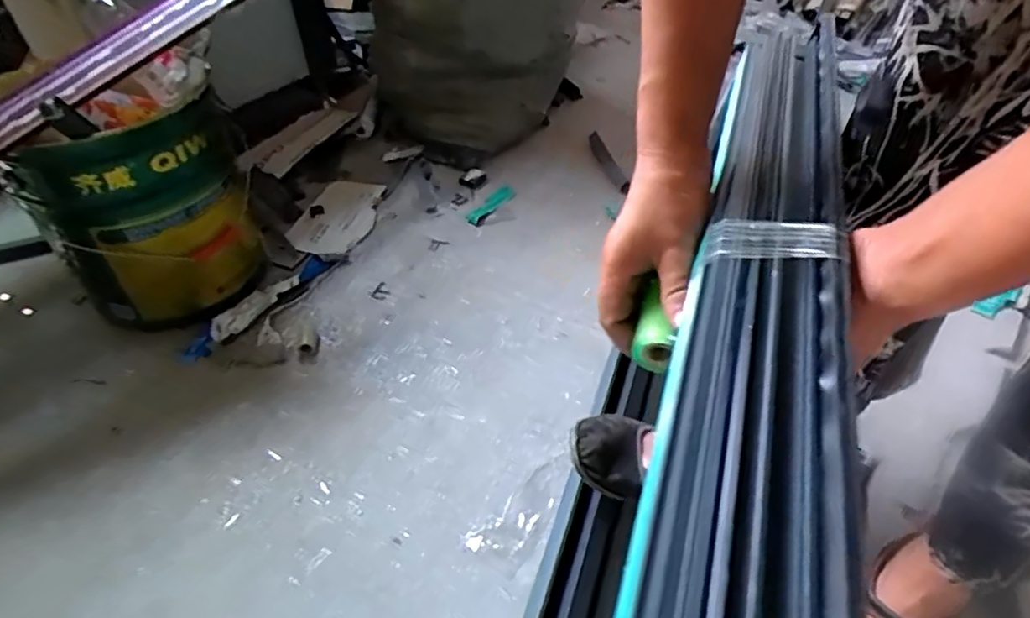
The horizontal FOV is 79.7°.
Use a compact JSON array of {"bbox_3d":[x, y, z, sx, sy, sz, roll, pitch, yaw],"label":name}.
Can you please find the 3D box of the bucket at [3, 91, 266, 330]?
[{"bbox_3d":[-0.514,-0.137,0.884,0.263,0.325,0.233,-27,50,-24],"label":"bucket"}]

